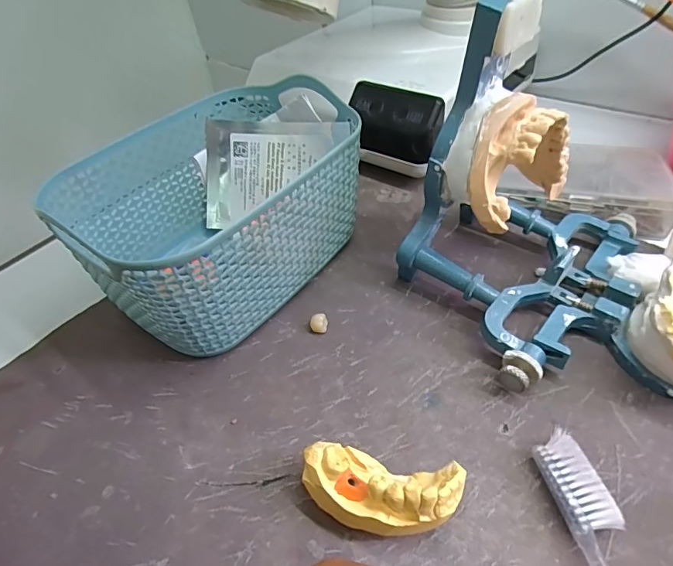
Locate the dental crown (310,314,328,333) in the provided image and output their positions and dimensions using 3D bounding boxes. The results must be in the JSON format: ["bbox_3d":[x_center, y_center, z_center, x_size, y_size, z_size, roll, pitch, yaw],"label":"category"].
[{"bbox_3d":[-0.010,0.023,0.253,0.010,0.009,0.008,-8,46,-2],"label":"dental crown"}]

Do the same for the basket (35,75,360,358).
[{"bbox_3d":[-0.064,-0.042,0.269,0.117,0.085,0.162,27,55,29],"label":"basket"}]

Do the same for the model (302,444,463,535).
[{"bbox_3d":[0.017,0.083,0.176,0.061,0.032,0.028,8,48,14],"label":"model"}]

